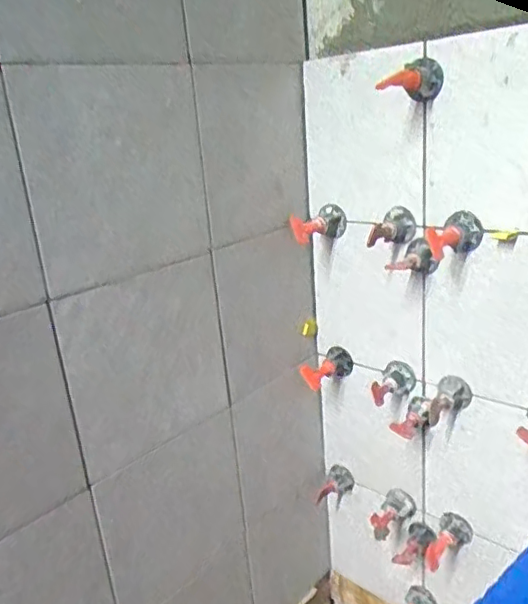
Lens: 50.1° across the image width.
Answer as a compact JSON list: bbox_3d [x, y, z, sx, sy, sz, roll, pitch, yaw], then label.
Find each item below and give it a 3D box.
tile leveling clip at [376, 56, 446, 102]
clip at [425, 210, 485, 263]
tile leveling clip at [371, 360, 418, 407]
[{"bbox_3d":[0.114,-0.172,0.439,0.025,0.032,0.053,13,25,44],"label":"tile leveling clip"},{"bbox_3d":[0.153,-0.051,0.452,0.028,0.032,0.047,10,23,39],"label":"clip"},{"bbox_3d":[0.122,0.081,0.543,0.049,0.030,0.028,-32,30,-30],"label":"tile leveling clip"}]

